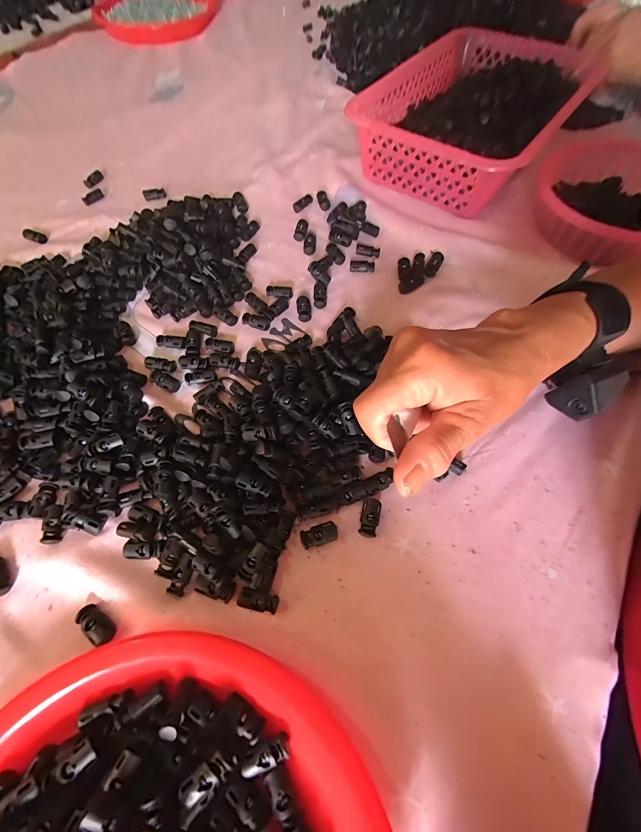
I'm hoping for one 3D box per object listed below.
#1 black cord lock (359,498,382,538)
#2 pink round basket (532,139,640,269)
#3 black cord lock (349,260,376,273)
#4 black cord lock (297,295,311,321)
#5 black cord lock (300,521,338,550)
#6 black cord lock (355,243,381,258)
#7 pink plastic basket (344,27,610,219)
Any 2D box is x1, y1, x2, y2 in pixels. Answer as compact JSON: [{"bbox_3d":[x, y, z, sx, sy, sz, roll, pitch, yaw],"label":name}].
[{"bbox_3d":[0.037,0.077,0.252,0.014,0.008,0.028,11,65,6],"label":"black cord lock"},{"bbox_3d":[0.335,-0.244,0.378,0.180,0.048,0.165,0,65,1],"label":"pink round basket"},{"bbox_3d":[0.047,-0.167,0.373,0.028,0.010,0.012,2,65,2],"label":"black cord lock"},{"bbox_3d":[-0.017,-0.111,0.345,0.013,0.007,0.031,-7,65,-2],"label":"black cord lock"},{"bbox_3d":[-0.001,0.089,0.248,0.027,0.006,0.014,-19,66,-8],"label":"black cord lock"},{"bbox_3d":[0.054,-0.190,0.383,0.028,0.008,0.008,17,66,9],"label":"black cord lock"},{"bbox_3d":[0.195,-0.395,0.440,0.216,0.081,0.311,35,70,16],"label":"pink plastic basket"}]

